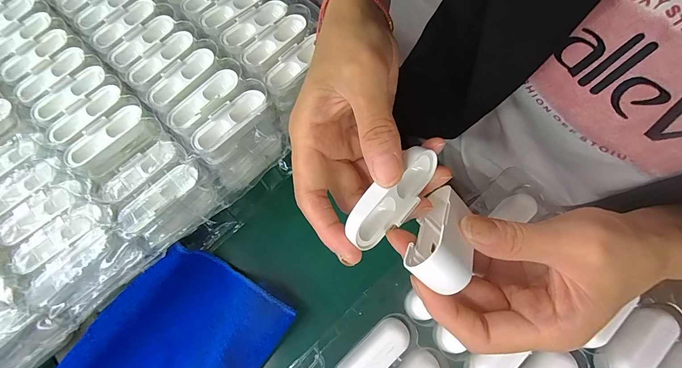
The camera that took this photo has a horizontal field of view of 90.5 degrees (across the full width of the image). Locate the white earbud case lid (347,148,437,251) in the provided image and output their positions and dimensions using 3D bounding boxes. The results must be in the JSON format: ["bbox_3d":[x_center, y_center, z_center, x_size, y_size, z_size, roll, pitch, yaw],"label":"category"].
[{"bbox_3d":[0.029,0.006,0.184,0.063,0.025,0.015,-50,44,-10],"label":"white earbud case lid"}]

